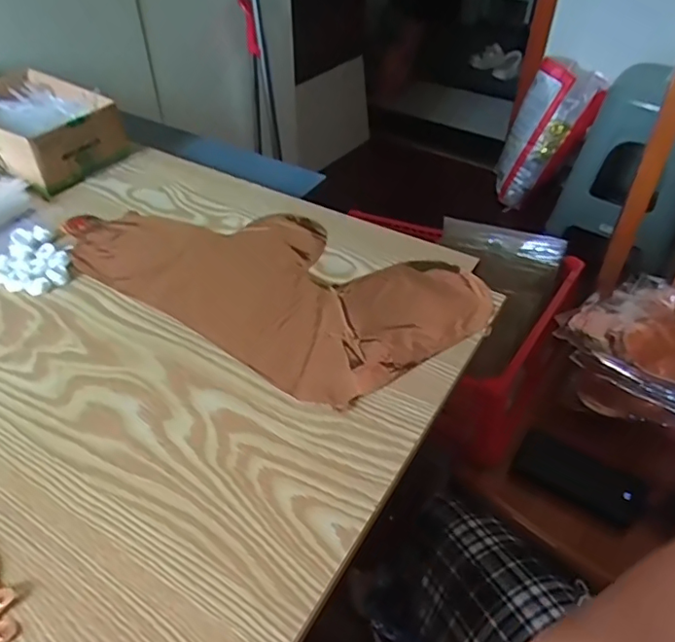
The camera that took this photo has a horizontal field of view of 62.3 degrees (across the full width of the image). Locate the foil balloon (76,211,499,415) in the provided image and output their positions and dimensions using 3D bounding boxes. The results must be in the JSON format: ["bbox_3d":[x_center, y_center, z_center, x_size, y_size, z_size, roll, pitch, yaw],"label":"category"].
[{"bbox_3d":[-0.069,-0.055,0.555,0.403,0.010,0.220,29,51,26],"label":"foil balloon"}]

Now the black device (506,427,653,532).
[{"bbox_3d":[0.317,0.201,0.732,0.157,0.022,0.077,26,49,24],"label":"black device"}]

